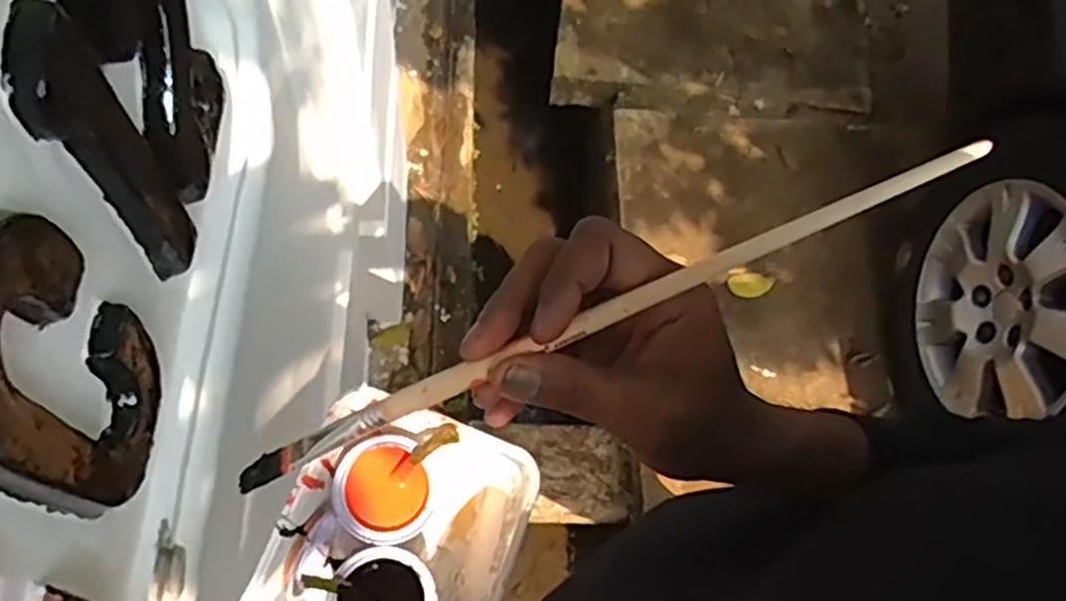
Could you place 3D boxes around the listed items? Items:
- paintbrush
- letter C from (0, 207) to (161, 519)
[{"bbox_3d":[0.022,0.008,0.301,0.315,0.016,0.011,-24,67,6],"label":"paintbrush"},{"bbox_3d":[-0.223,0.035,0.358,0.028,0.177,0.108,3,63,-4],"label":"letter C"}]

